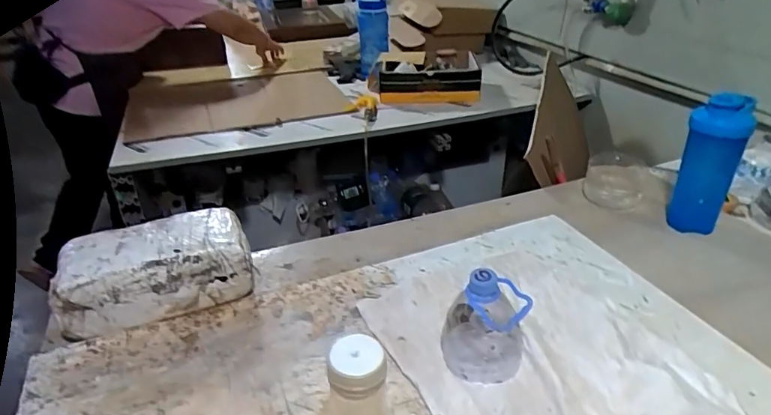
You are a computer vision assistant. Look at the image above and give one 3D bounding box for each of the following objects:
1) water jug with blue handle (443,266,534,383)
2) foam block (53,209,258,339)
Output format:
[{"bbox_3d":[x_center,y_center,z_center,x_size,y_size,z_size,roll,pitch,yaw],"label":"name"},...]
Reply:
[{"bbox_3d":[0.119,0.133,0.594,0.095,0.122,0.080,-9,31,-10],"label":"water jug with blue handle"},{"bbox_3d":[-0.318,0.089,0.707,0.239,0.105,0.107,-15,32,-21],"label":"foam block"}]

